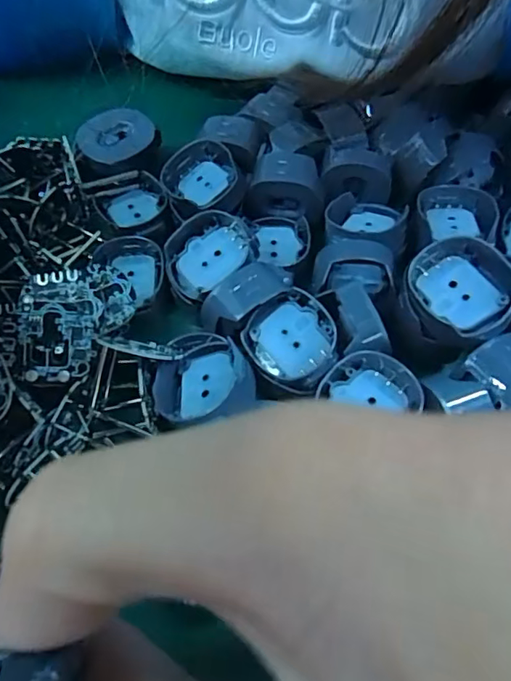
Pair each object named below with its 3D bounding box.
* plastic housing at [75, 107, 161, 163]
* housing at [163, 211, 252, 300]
[{"bbox_3d":[-0.051,-0.076,0.195,0.028,0.008,0.020,-22,80,-7],"label":"plastic housing"},{"bbox_3d":[-0.015,-0.029,0.167,0.027,0.010,0.026,-1,61,2],"label":"housing"}]

